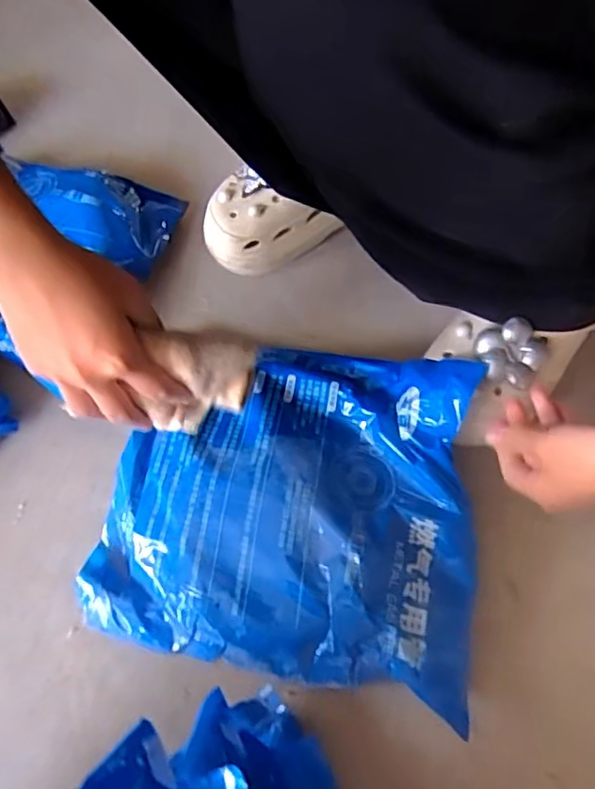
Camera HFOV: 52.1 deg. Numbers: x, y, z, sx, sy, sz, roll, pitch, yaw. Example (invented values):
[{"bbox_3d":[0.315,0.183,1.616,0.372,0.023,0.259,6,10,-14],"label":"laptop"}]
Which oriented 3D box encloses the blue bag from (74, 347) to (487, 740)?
[{"bbox_3d":[-0.002,0.072,0.464,0.278,0.059,0.251,10,63,9],"label":"blue bag"}]

